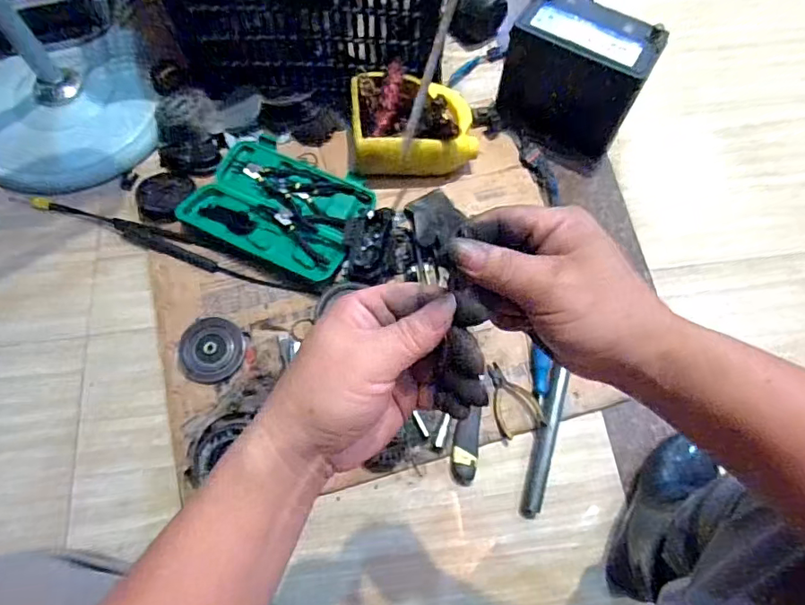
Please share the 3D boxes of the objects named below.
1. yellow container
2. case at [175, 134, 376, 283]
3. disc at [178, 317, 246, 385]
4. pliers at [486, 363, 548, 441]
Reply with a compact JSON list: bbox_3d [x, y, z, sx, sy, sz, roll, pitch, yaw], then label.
[{"bbox_3d":[0.022,-0.312,0.918,0.217,0.116,0.187,0,68,0],"label":"yellow container"},{"bbox_3d":[-0.212,-0.170,0.911,0.294,0.032,0.221,26,70,10],"label":"case"},{"bbox_3d":[-0.299,0.076,0.813,0.097,0.019,0.104,0,68,0],"label":"disc"},{"bbox_3d":[0.164,0.147,0.795,0.066,0.015,0.114,-22,67,-9],"label":"pliers"}]

